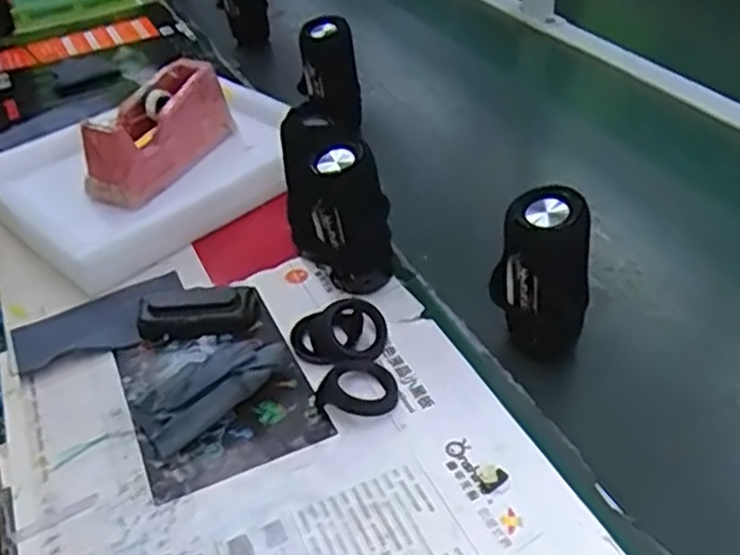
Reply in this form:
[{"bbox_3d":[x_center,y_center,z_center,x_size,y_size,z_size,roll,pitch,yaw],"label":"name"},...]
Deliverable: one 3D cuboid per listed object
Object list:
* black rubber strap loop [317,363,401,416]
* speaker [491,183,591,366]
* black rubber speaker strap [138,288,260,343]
[{"bbox_3d":[-0.007,0.088,0.610,0.063,0.015,0.055,8,39,17],"label":"black rubber strap loop"},{"bbox_3d":[0.141,-0.003,0.617,0.055,0.133,0.061,-22,40,-20],"label":"speaker"},{"bbox_3d":[-0.158,0.034,0.693,0.104,0.024,0.041,-6,37,-1],"label":"black rubber speaker strap"}]

